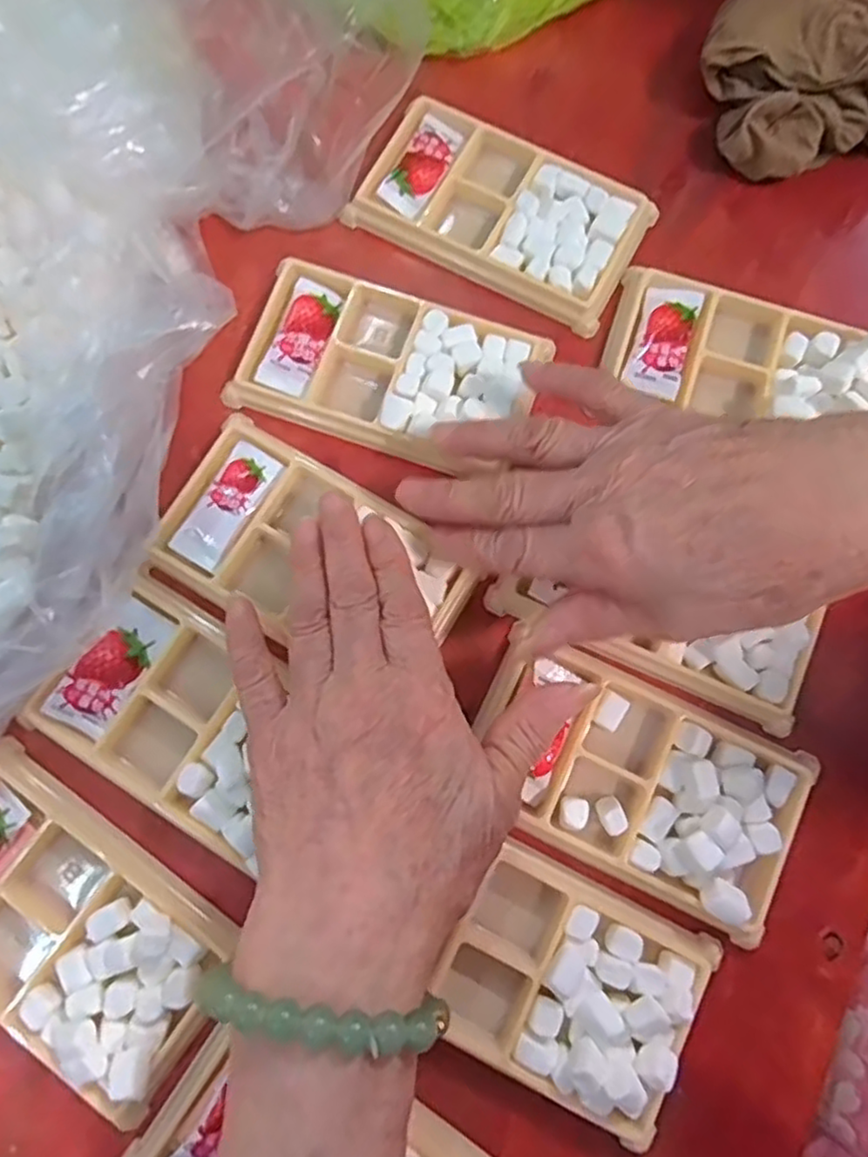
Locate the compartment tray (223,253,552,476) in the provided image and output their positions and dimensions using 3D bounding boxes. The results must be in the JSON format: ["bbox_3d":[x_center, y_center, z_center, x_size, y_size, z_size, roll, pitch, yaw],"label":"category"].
[{"bbox_3d":[-0.021,-0.098,0.310,0.128,0.010,0.075,19,79,3],"label":"compartment tray"}]

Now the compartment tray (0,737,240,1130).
[{"bbox_3d":[-0.146,0.135,0.261,0.134,0.021,0.074,37,81,6],"label":"compartment tray"}]

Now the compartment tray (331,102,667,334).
[{"bbox_3d":[0.033,-0.182,0.330,0.133,0.011,0.074,27,80,5],"label":"compartment tray"}]

